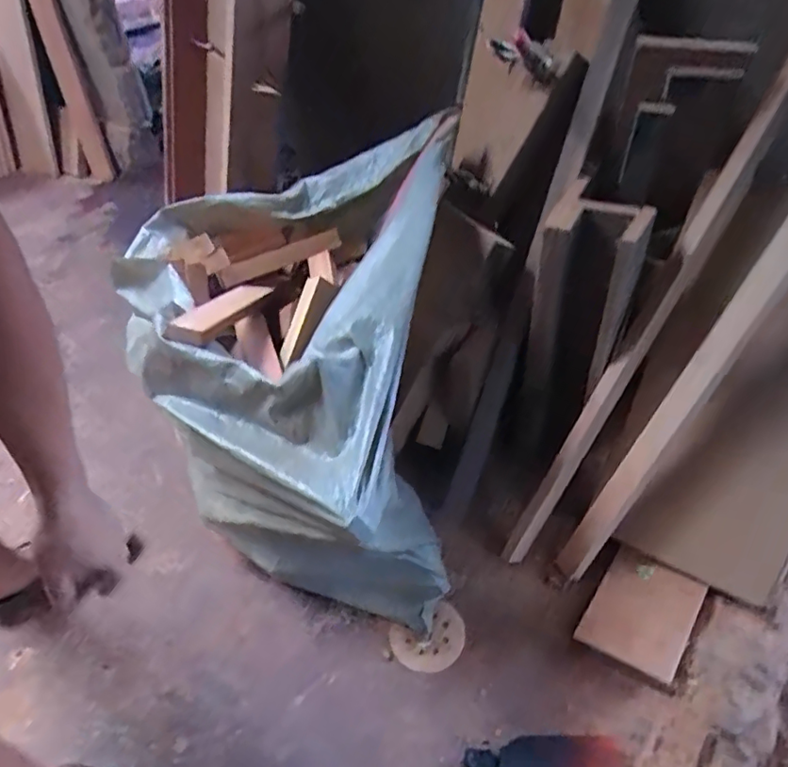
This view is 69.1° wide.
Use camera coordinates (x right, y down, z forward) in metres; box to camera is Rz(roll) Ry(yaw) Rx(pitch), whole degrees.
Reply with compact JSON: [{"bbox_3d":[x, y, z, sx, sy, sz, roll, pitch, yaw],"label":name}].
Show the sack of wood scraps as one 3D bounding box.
[{"bbox_3d":[-0.178,-0.016,1.030,0.561,0.479,0.788,-3,45,2],"label":"sack of wood scraps"}]

